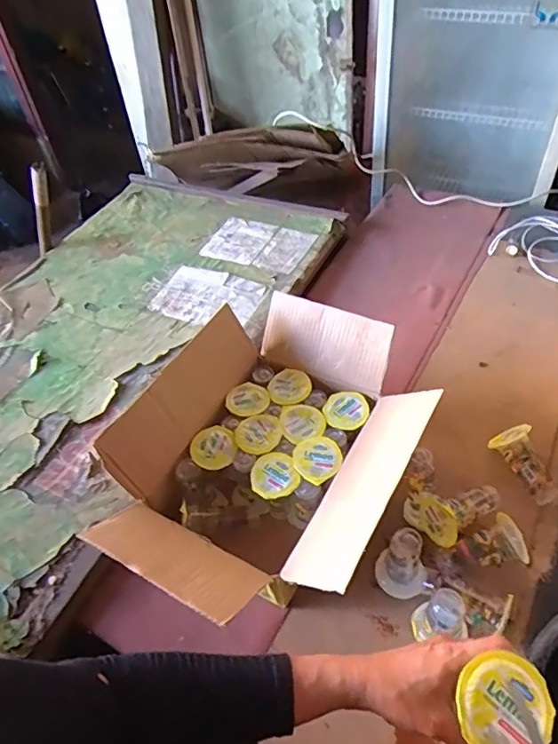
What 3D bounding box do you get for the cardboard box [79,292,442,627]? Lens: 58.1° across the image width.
[{"bbox_3d":[-0.008,0.135,0.774,0.352,0.234,0.481,21,54,22],"label":"cardboard box"}]

